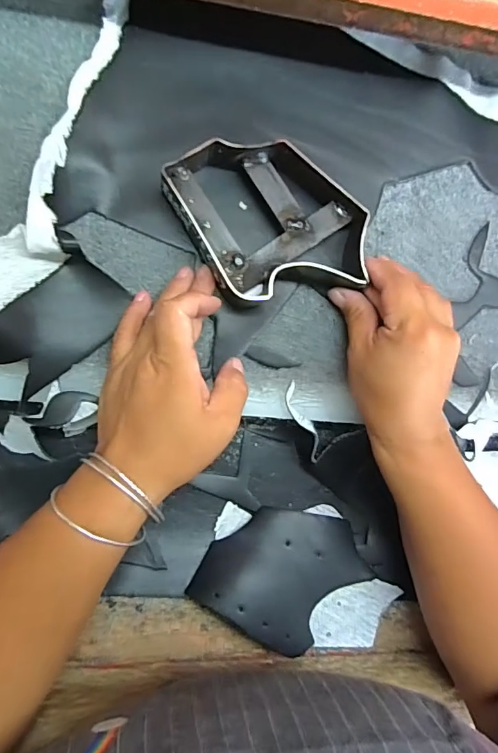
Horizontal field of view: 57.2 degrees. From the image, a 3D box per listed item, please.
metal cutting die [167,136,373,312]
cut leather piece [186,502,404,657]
[{"bbox_3d":[0.014,-0.110,0.331,0.134,0.036,0.107,-10,92,-9],"label":"metal cutting die"},{"bbox_3d":[0.041,0.158,0.362,0.148,0.014,0.109,33,67,1],"label":"cut leather piece"}]

